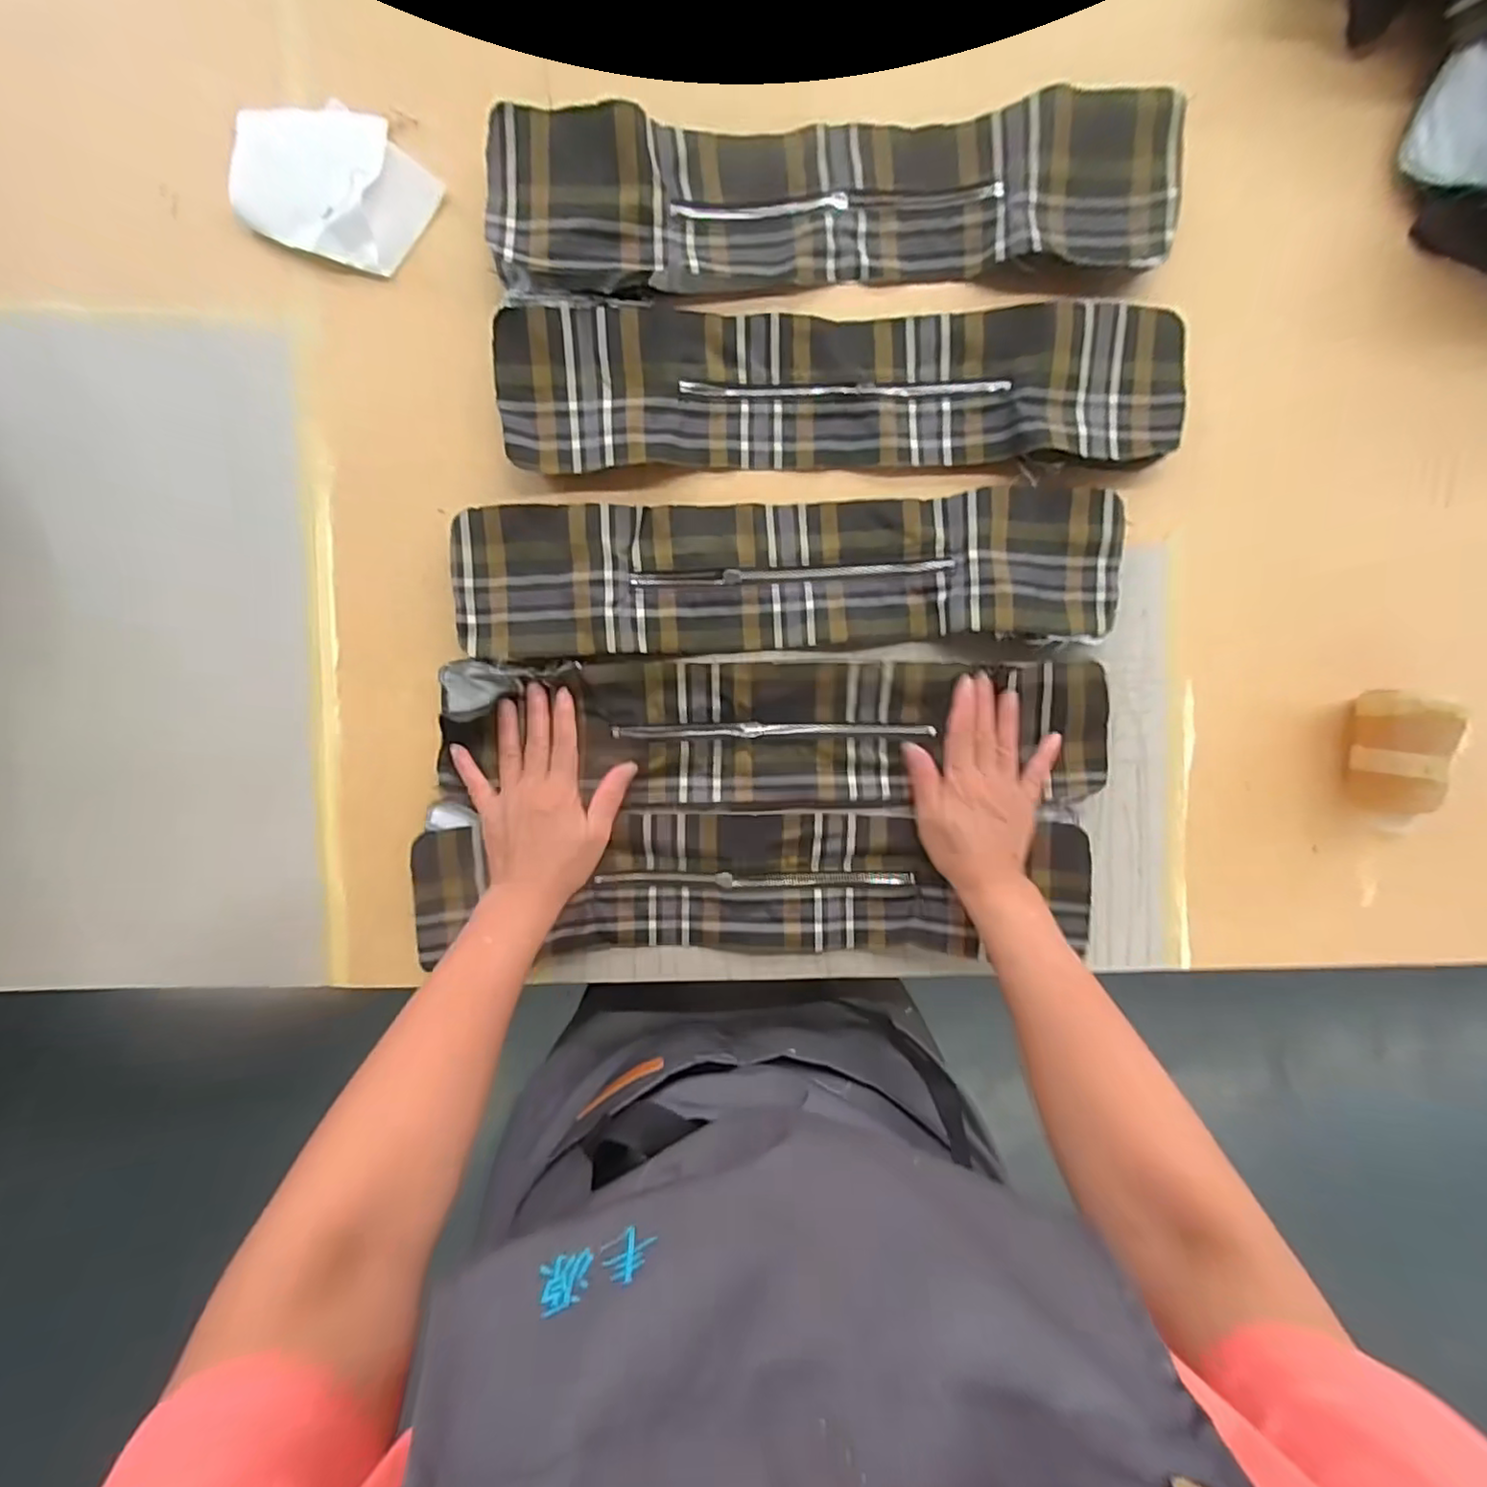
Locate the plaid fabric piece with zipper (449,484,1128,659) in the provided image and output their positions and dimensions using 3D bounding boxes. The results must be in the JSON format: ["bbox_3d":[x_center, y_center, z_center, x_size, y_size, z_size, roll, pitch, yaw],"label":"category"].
[{"bbox_3d":[0.039,-0.137,0.506,0.524,0.025,0.117,-2,94,-3],"label":"plaid fabric piece with zipper"}]

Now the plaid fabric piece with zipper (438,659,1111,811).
[{"bbox_3d":[0.027,-0.006,0.509,0.521,0.027,0.116,0,94,-2],"label":"plaid fabric piece with zipper"}]

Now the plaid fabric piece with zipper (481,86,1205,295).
[{"bbox_3d":[0.072,-0.424,0.490,0.526,0.034,0.130,-5,94,-3],"label":"plaid fabric piece with zipper"}]

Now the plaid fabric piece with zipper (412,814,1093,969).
[{"bbox_3d":[0.009,0.118,0.519,0.530,0.029,0.114,0,94,-2],"label":"plaid fabric piece with zipper"}]

